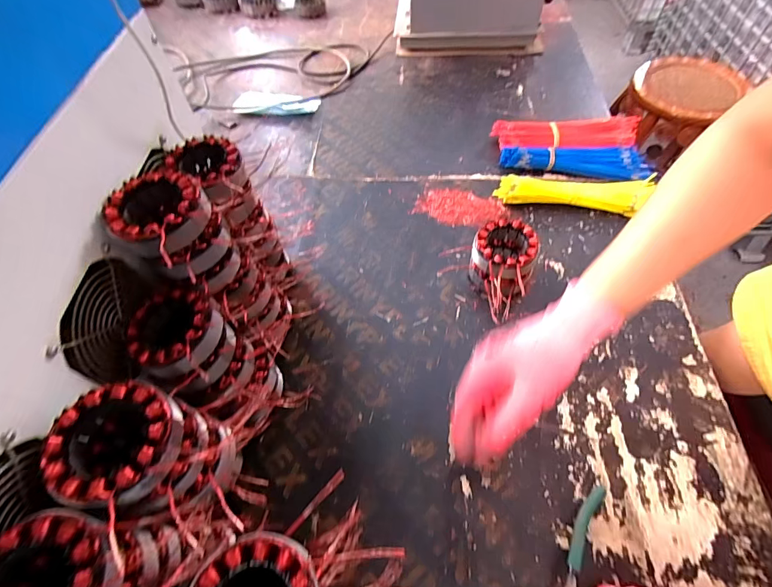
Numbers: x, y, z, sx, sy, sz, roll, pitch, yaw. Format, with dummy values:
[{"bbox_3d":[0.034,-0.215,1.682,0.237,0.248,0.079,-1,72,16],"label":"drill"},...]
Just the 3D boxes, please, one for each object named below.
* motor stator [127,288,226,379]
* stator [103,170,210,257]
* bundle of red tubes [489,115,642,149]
[{"bbox_3d":[-0.210,0.042,0.401,0.092,0.041,0.089,-7,57,-2],"label":"motor stator"},{"bbox_3d":[-0.219,-0.077,0.383,0.083,0.037,0.082,-1,57,2],"label":"stator"},{"bbox_3d":[0.337,-0.296,0.750,0.257,0.041,0.070,-1,57,2],"label":"bundle of red tubes"}]

